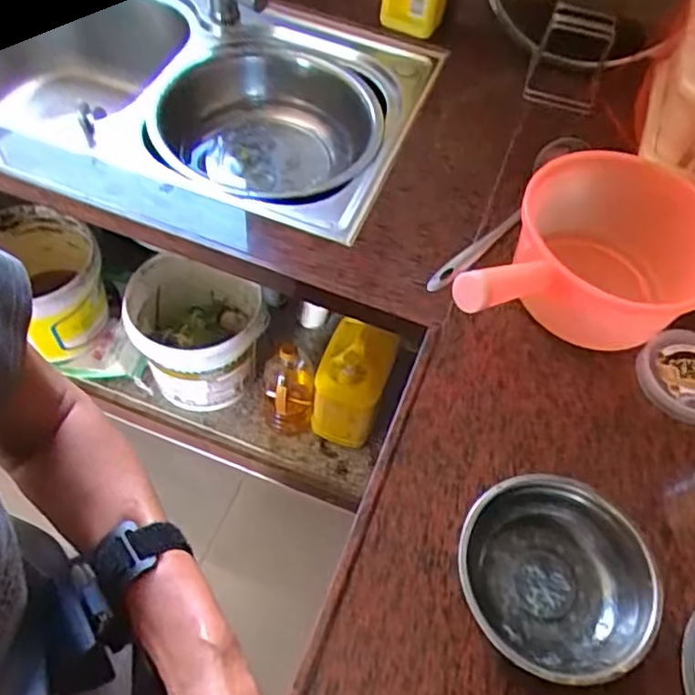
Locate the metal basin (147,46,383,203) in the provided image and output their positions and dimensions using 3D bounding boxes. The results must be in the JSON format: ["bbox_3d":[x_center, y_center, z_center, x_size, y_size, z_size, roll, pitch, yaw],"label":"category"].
[{"bbox_3d":[-0.115,-0.296,0.946,0.288,0.141,0.317,24,58,10],"label":"metal basin"}]

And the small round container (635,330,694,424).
[{"bbox_3d":[0.364,0.028,0.689,0.104,0.027,0.097,2,56,-3],"label":"small round container"}]

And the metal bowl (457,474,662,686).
[{"bbox_3d":[0.173,0.193,0.547,0.152,0.050,0.156,2,56,-3],"label":"metal bowl"}]

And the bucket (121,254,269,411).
[{"bbox_3d":[-0.310,-0.027,1.346,0.277,0.255,0.221,14,57,3],"label":"bucket"}]

